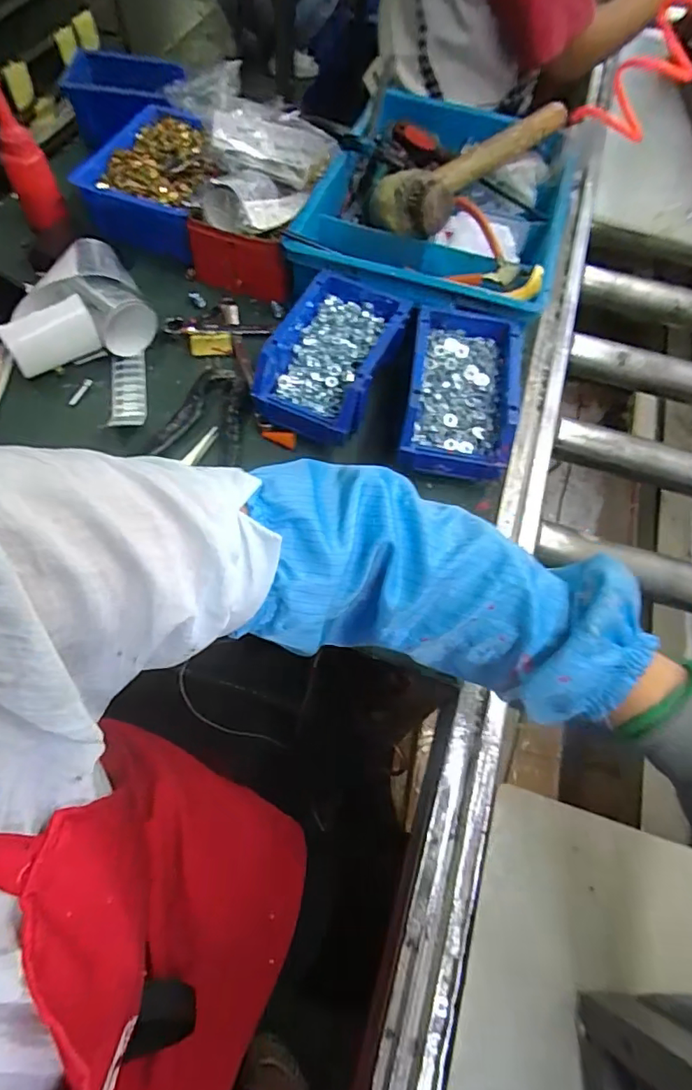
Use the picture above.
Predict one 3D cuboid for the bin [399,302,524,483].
[{"bbox_3d":[0.114,-0.150,0.517,0.114,0.068,0.170,9,62,1],"label":"bin"}]

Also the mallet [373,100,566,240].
[{"bbox_3d":[0.151,-0.463,0.627,0.089,0.053,0.296,38,66,15],"label":"mallet"}]

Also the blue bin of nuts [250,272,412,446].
[{"bbox_3d":[-0.015,-0.188,0.526,0.110,0.064,0.173,21,63,7],"label":"blue bin of nuts"}]

